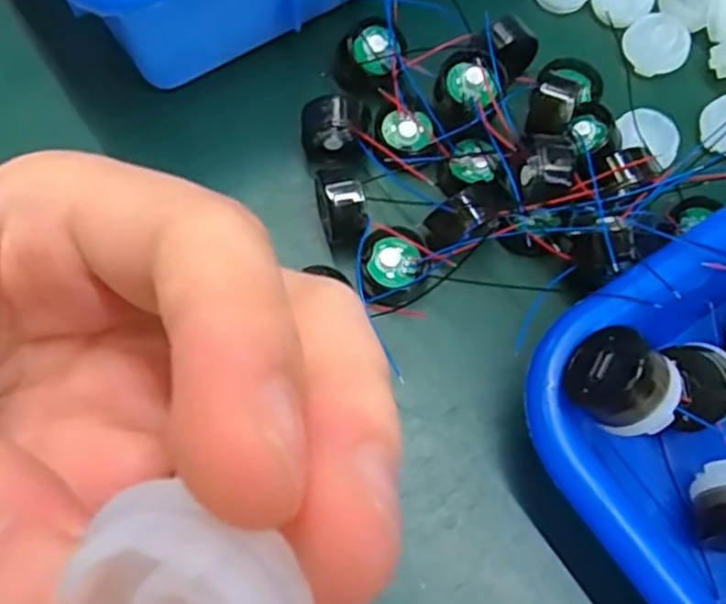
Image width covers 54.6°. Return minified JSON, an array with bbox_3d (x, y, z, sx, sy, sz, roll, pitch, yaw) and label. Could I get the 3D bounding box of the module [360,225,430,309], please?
[{"bbox_3d":[0.009,-0.010,0.203,0.019,0.009,0.022,-4,68,-3],"label":"module"}]

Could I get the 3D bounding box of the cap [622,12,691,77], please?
[{"bbox_3d":[0.101,-0.088,0.240,0.022,0.007,0.020,1,68,-1],"label":"cap"}]

